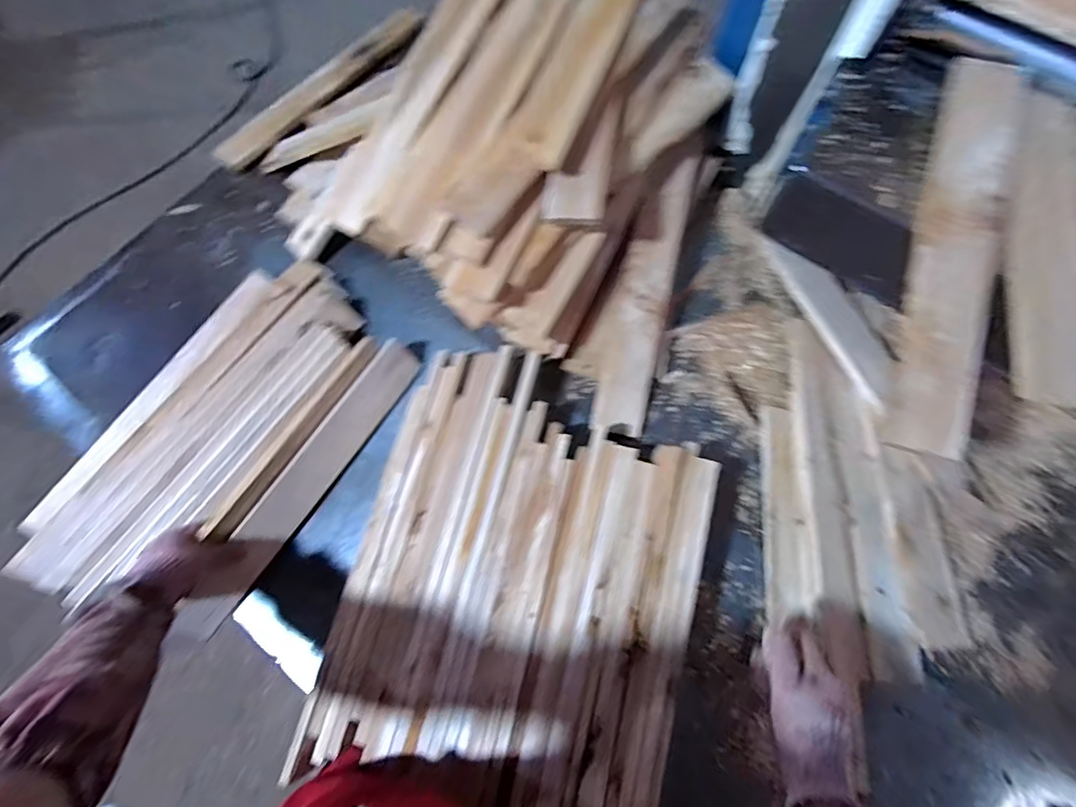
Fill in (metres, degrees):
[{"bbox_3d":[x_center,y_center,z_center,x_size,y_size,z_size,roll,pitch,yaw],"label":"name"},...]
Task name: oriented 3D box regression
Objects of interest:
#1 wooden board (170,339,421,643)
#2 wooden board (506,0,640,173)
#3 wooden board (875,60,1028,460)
[{"bbox_3d":[-0.324,0.110,0.724,0.010,0.068,0.465,19,70,45],"label":"wooden board"},{"bbox_3d":[0.083,-0.500,0.658,0.080,0.027,0.434,25,85,7],"label":"wooden board"},{"bbox_3d":[0.448,-0.170,0.549,0.081,0.020,0.460,18,78,8],"label":"wooden board"}]

